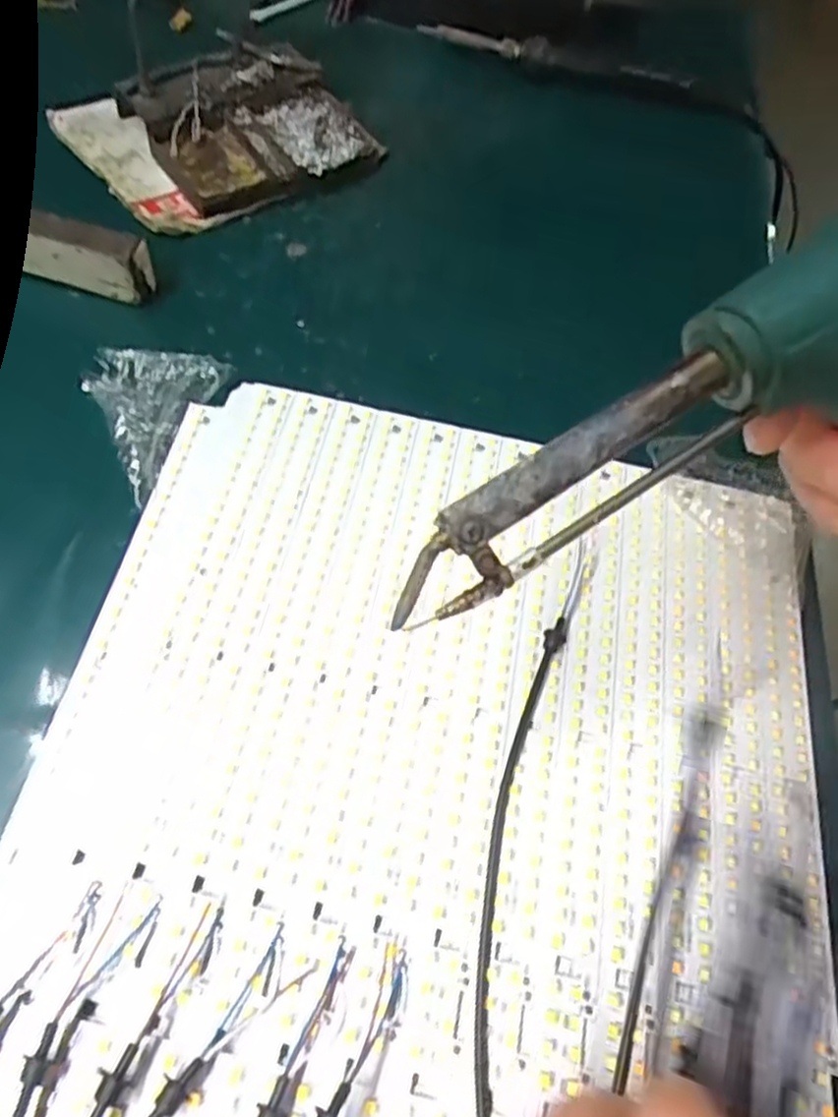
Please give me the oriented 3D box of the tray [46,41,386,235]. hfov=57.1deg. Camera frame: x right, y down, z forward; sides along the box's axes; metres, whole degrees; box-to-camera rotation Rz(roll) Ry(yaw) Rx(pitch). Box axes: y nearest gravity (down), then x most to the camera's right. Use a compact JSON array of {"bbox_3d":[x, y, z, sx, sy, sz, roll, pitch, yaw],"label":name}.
[{"bbox_3d":[-0.109,-0.244,0.436,0.148,0.033,0.113,-30,66,-25],"label":"tray"}]

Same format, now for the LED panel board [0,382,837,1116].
[{"bbox_3d":[-0.008,0.120,0.219,0.254,0.024,0.405,13,56,-1],"label":"LED panel board"}]

